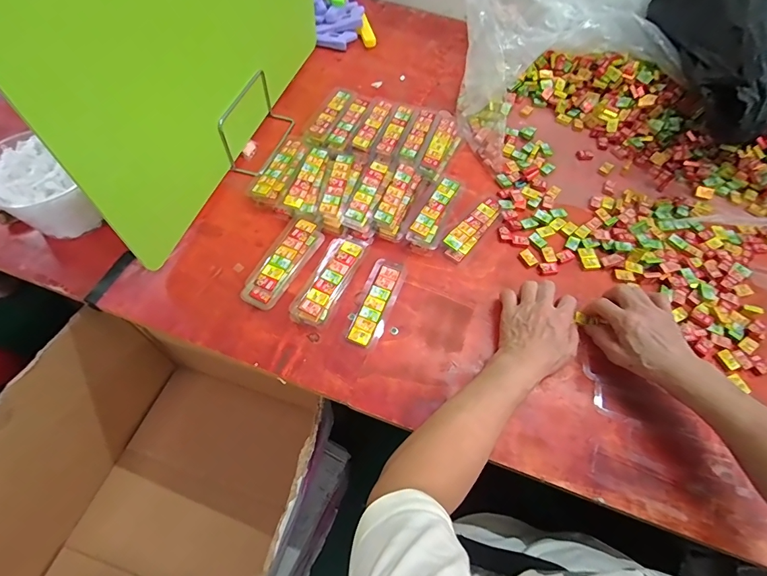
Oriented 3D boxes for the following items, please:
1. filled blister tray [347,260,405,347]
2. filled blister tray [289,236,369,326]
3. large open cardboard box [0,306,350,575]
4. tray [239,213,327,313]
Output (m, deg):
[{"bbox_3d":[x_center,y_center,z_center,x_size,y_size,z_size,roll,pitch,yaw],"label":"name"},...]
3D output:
[{"bbox_3d":[-0.009,0.017,0.522,0.043,0.009,0.133,17,60,7],"label":"filled blister tray"},{"bbox_3d":[-0.070,-0.016,0.525,0.049,0.025,0.150,23,61,10],"label":"filled blister tray"},{"bbox_3d":[-0.336,0.356,0.551,0.406,0.322,0.492,19,60,8],"label":"large open cardboard box"},{"bbox_3d":[-0.132,-0.038,0.532,0.050,0.025,0.151,24,61,11],"label":"tray"}]

